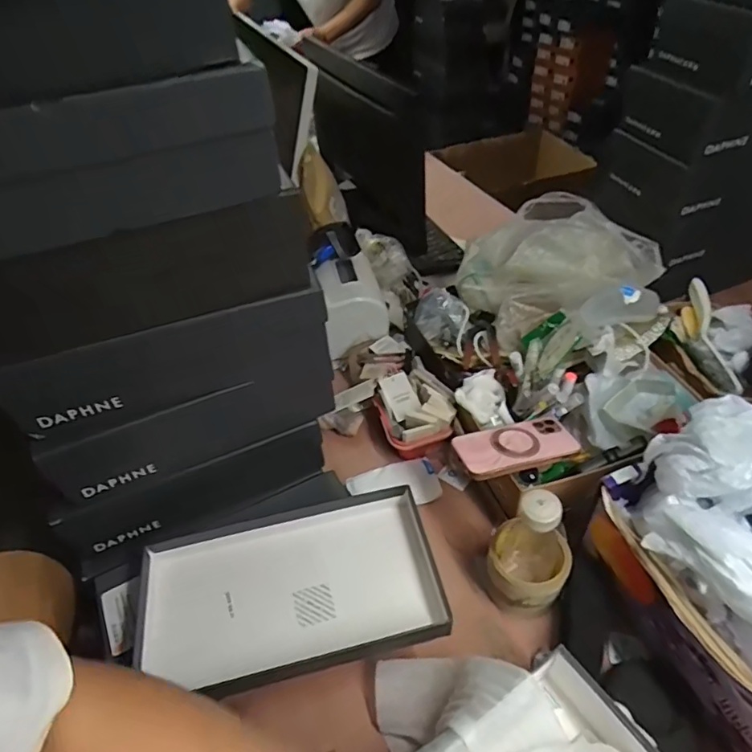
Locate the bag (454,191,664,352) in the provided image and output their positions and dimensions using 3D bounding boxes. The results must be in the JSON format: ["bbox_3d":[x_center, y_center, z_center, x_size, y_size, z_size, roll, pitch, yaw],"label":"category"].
[{"bbox_3d":[0.266,-0.192,0.856,0.251,0.106,0.261,-20,47,-13],"label":"bag"}]

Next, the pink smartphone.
[{"bbox_3d":[0.175,0.084,0.655,0.146,0.017,0.076,-13,38,-13],"label":"pink smartphone"}]

